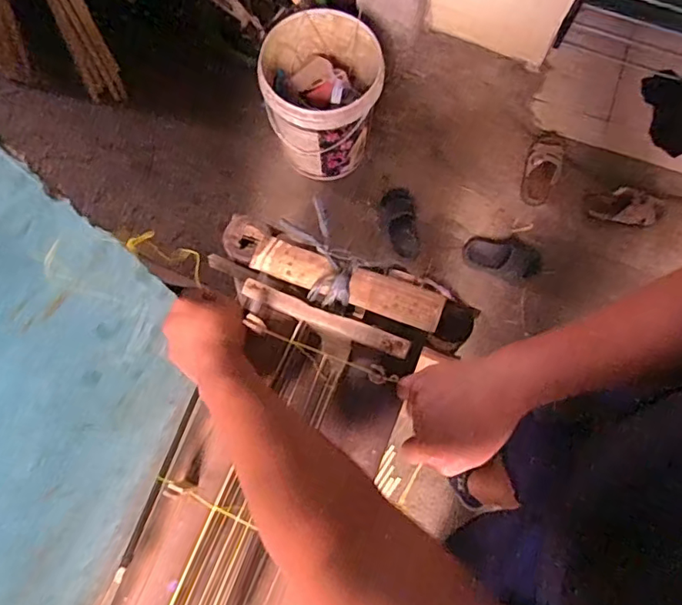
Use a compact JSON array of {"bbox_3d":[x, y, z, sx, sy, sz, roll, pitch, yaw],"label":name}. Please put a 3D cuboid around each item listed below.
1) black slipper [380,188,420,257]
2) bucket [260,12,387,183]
[{"bbox_3d":[0.178,-0.236,1.573,0.107,0.060,0.217,-9,75,-2],"label":"black slipper"},{"bbox_3d":[-0.053,-0.563,1.458,0.301,0.338,0.309,0,75,0],"label":"bucket"}]

